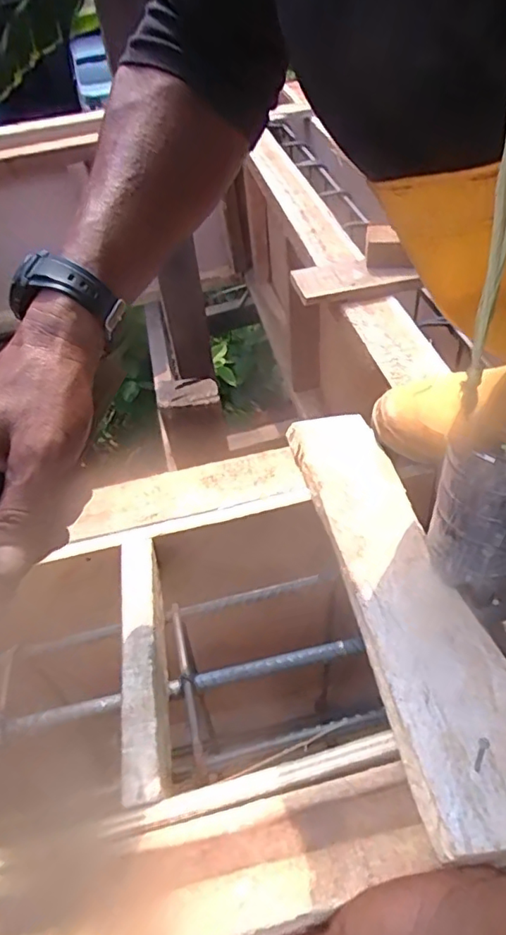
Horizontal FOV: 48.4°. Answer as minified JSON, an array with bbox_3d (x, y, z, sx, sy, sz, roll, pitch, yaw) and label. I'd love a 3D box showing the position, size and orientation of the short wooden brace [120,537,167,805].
[{"bbox_3d":[-0.080,0.135,0.411,0.029,0.019,0.197,-11,46,-3],"label":"short wooden brace"}]

